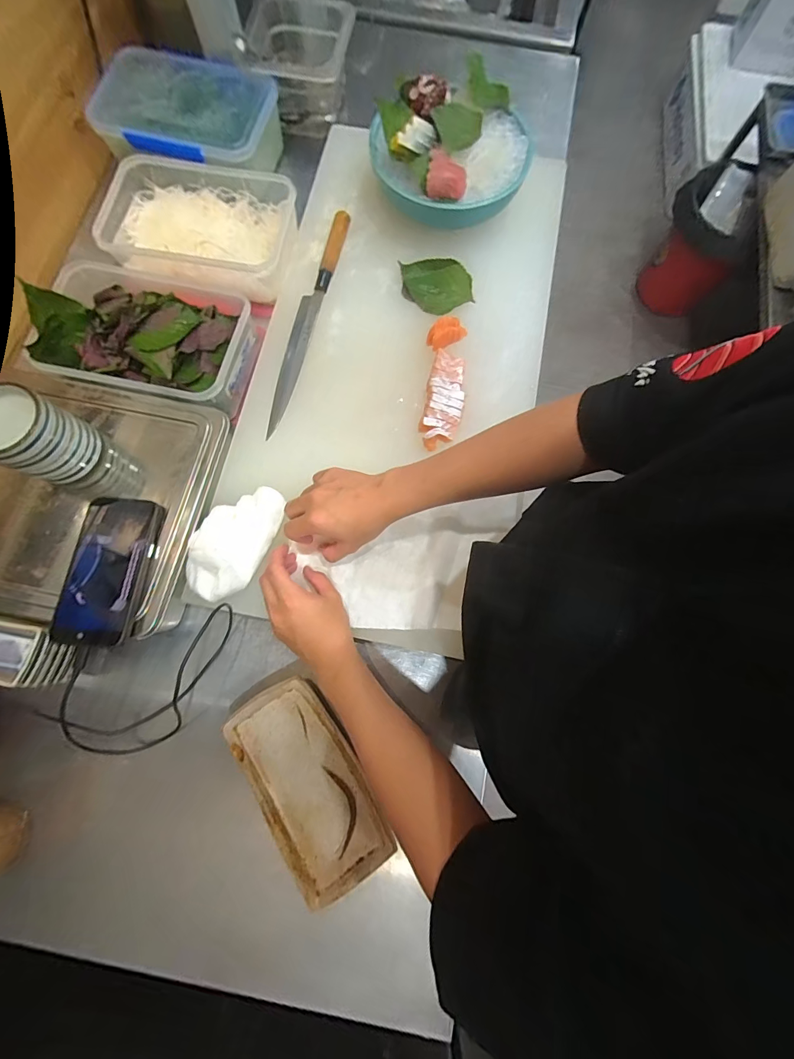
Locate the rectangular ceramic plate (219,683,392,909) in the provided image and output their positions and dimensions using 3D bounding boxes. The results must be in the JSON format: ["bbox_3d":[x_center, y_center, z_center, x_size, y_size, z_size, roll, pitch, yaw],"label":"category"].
[{"bbox_3d":[-0.098,0.281,0.421,0.109,0.022,0.213,-31,80,-7],"label":"rectangular ceramic plate"}]

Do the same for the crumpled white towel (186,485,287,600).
[{"bbox_3d":[-0.198,0.008,0.443,0.078,0.055,0.143,20,78,4],"label":"crumpled white towel"}]

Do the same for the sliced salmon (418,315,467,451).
[{"bbox_3d":[0.065,-0.199,0.517,0.054,0.026,0.188,6,78,1],"label":"sliced salmon"}]

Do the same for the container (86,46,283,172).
[{"bbox_3d":[-0.320,-0.630,0.597,0.246,0.092,0.176,11,78,2],"label":"container"}]

